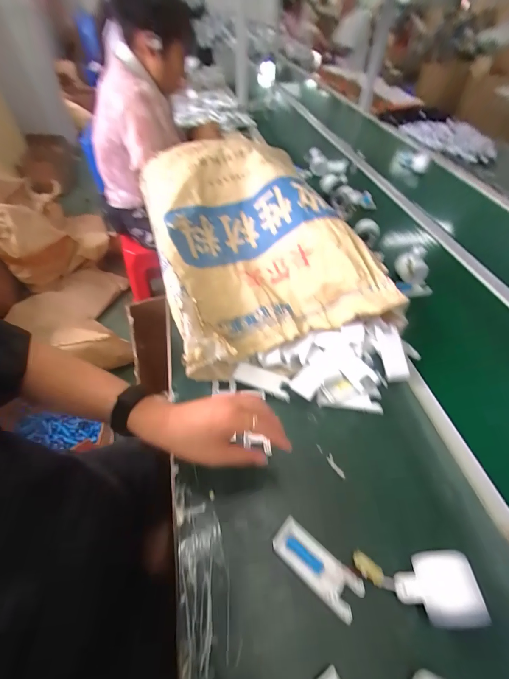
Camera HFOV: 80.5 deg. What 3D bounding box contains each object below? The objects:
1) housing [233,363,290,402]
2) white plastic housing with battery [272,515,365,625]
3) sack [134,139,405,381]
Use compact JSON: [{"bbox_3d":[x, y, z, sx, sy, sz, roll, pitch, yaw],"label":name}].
[{"bbox_3d":[0.015,0.069,0.509,0.098,0.016,0.036,17,53,12],"label":"housing"},{"bbox_3d":[0.072,0.266,0.354,0.106,0.010,0.042,34,58,23],"label":"white plastic housing with battery"},{"bbox_3d":[-0.005,-0.197,0.630,0.372,0.144,0.509,-13,53,-12],"label":"sack"}]

